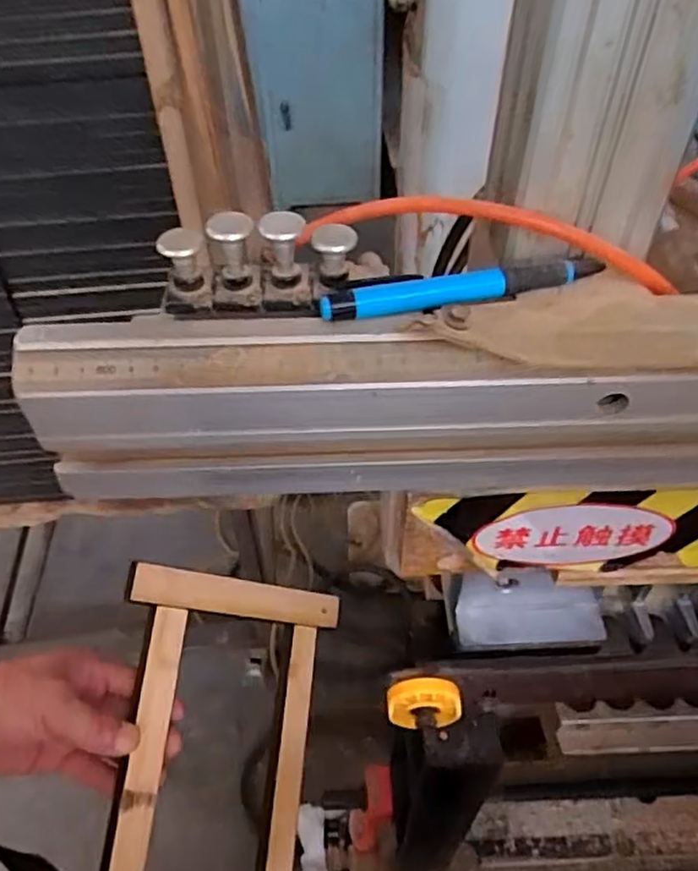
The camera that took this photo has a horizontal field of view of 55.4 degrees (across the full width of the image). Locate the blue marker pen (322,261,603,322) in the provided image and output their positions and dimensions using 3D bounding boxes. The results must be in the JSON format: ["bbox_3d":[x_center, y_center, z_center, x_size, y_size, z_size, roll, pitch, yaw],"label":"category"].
[{"bbox_3d":[0.050,-0.063,0.282,0.123,0.013,0.012,-10,49,-8],"label":"blue marker pen"}]

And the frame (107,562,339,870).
[{"bbox_3d":[-0.094,0.229,0.491,0.175,0.030,0.239,17,67,-30],"label":"frame"}]

